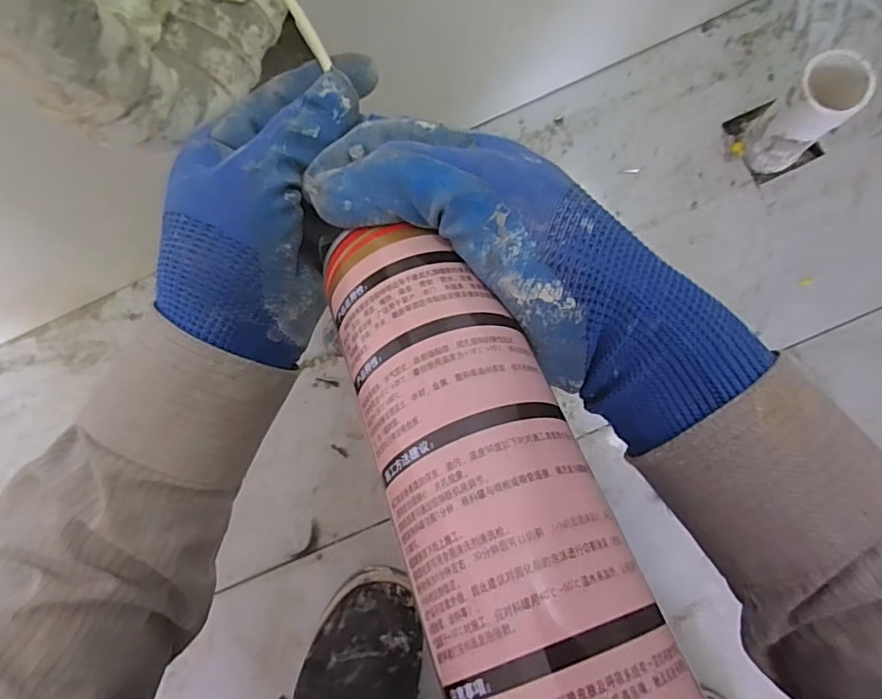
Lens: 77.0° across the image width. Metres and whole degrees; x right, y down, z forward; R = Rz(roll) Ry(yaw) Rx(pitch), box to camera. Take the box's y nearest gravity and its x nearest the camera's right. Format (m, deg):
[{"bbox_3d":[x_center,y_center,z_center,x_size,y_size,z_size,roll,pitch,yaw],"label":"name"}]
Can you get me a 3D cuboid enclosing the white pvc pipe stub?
[{"bbox_3d":[0.314,-0.201,0.484,0.050,0.110,0.054,-1,84,5],"label":"white pvc pipe stub"}]

